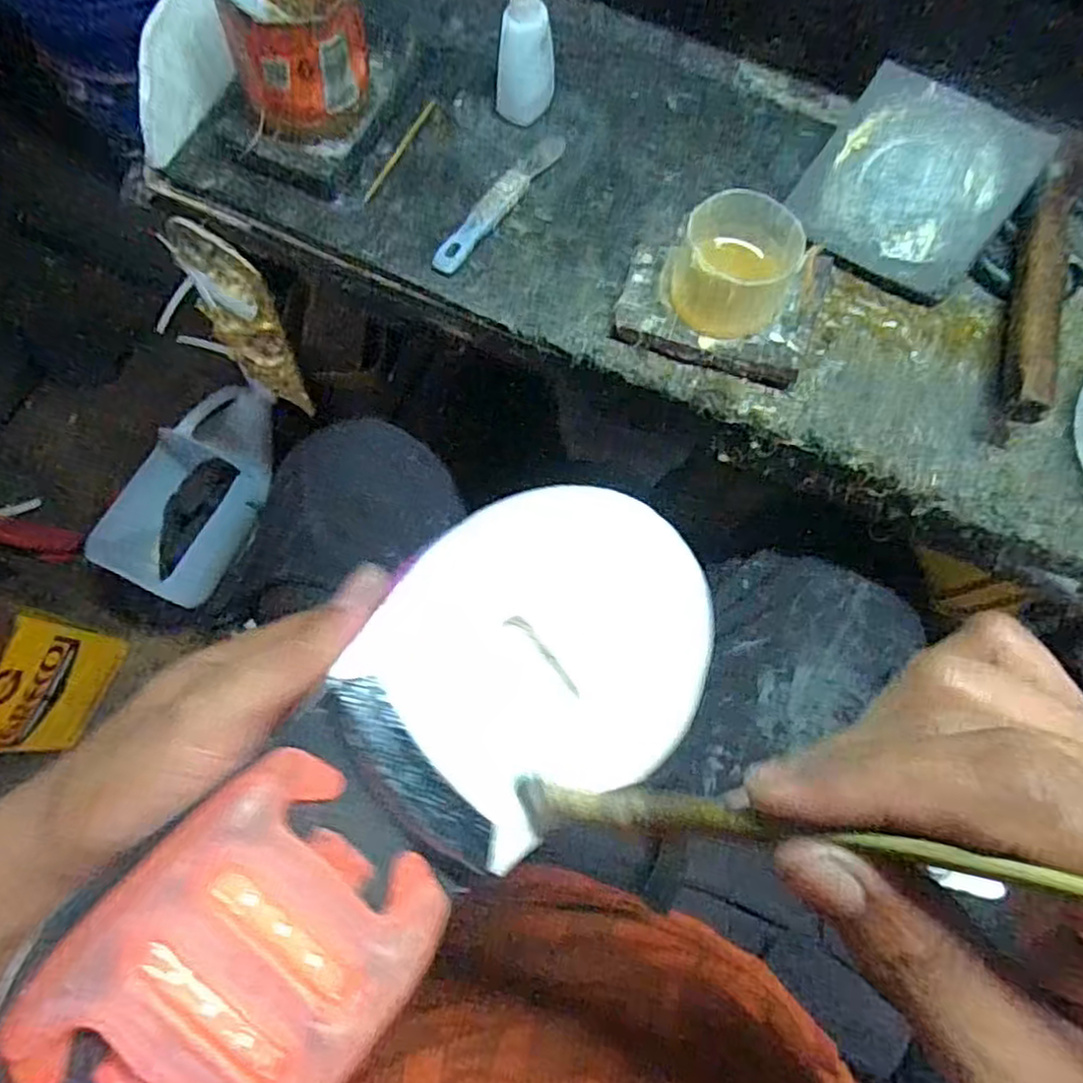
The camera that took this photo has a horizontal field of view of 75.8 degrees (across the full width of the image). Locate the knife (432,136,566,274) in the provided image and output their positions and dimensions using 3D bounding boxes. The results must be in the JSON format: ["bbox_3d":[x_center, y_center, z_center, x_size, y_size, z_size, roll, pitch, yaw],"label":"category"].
[{"bbox_3d":[-0.027,-0.226,0.460,0.019,0.010,0.137,34,76,7],"label":"knife"}]

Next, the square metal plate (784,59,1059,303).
[{"bbox_3d":[0.231,-0.223,0.434,0.115,0.006,0.113,35,98,12],"label":"square metal plate"}]

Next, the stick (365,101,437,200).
[{"bbox_3d":[-0.097,-0.268,0.476,0.006,0.005,0.097,24,75,5],"label":"stick"}]

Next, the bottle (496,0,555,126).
[{"bbox_3d":[-0.010,-0.319,0.443,0.035,0.101,0.029,7,74,0],"label":"bottle"}]

